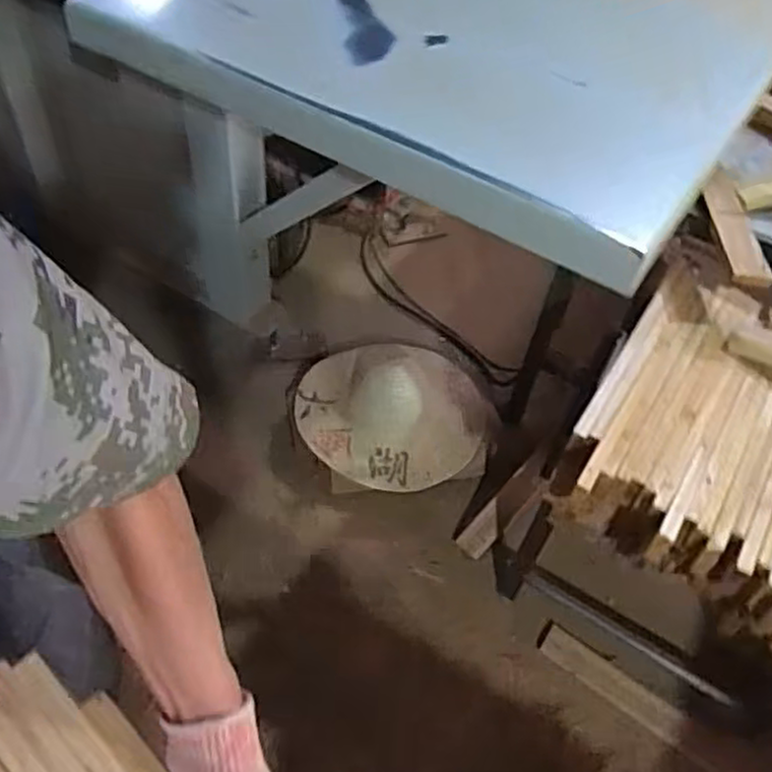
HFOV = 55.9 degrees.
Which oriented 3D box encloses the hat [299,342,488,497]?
[{"bbox_3d":[0.029,0.046,1.644,0.440,0.161,0.384,-10,50,-10],"label":"hat"}]

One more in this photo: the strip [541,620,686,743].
[{"bbox_3d":[0.421,0.551,1.363,0.282,0.024,0.064,30,53,19],"label":"strip"}]

